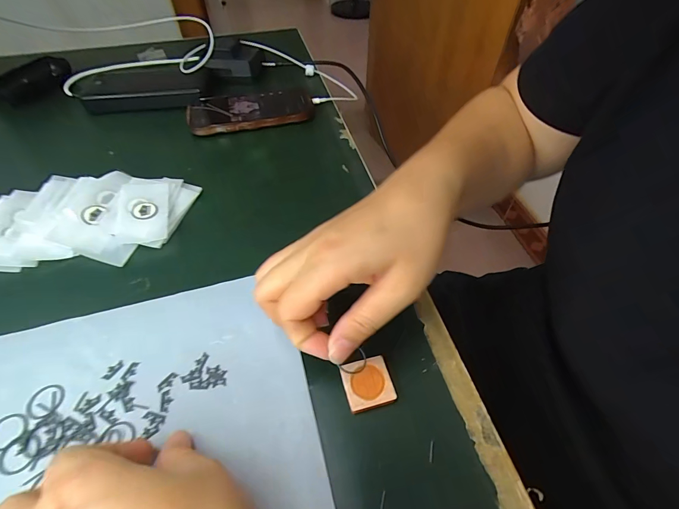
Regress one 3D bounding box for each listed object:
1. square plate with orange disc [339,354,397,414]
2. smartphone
[{"bbox_3d":[0.018,0.081,0.220,0.030,0.004,0.031,-12,51,-9],"label":"square plate with orange disc"},{"bbox_3d":[-0.111,-0.185,0.442,0.152,0.017,0.082,-13,51,-9],"label":"smartphone"}]

